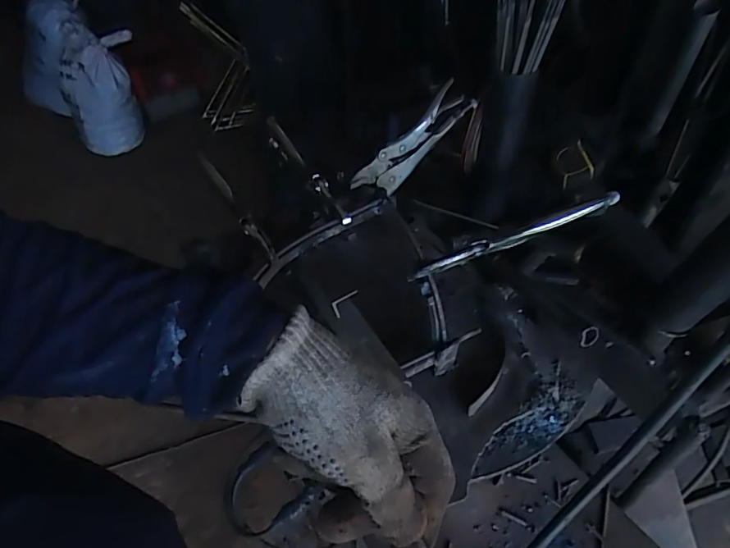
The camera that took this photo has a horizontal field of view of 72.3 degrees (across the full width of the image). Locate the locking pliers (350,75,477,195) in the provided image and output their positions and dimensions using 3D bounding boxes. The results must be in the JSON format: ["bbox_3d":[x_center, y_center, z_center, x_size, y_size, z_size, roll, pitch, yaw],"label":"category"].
[{"bbox_3d":[0.055,-0.146,0.555,0.175,0.045,0.026,-45,58,-14],"label":"locking pliers"}]

